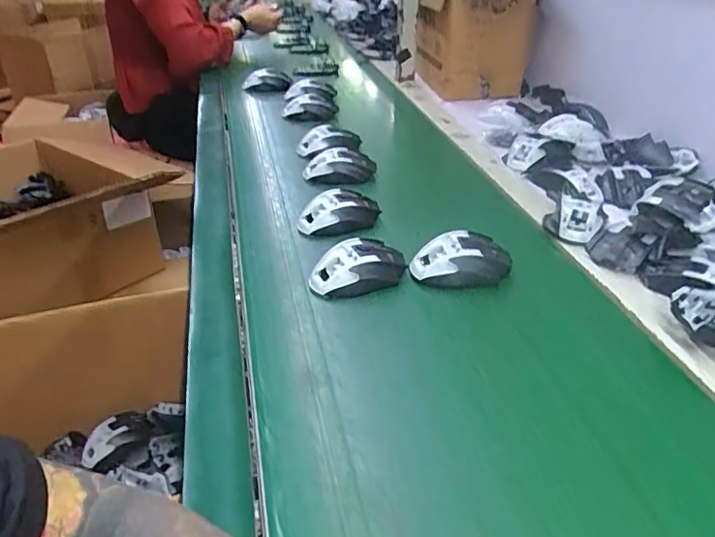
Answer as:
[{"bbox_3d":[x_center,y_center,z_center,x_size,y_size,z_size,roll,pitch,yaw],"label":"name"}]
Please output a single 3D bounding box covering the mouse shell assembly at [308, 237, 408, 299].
[{"bbox_3d":[0.002,-0.003,0.639,0.116,0.039,0.067,-15,37,-20],"label":"mouse shell assembly"}]

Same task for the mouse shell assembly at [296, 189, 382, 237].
[{"bbox_3d":[-0.026,-0.077,0.754,0.114,0.038,0.066,-7,35,-10],"label":"mouse shell assembly"}]

